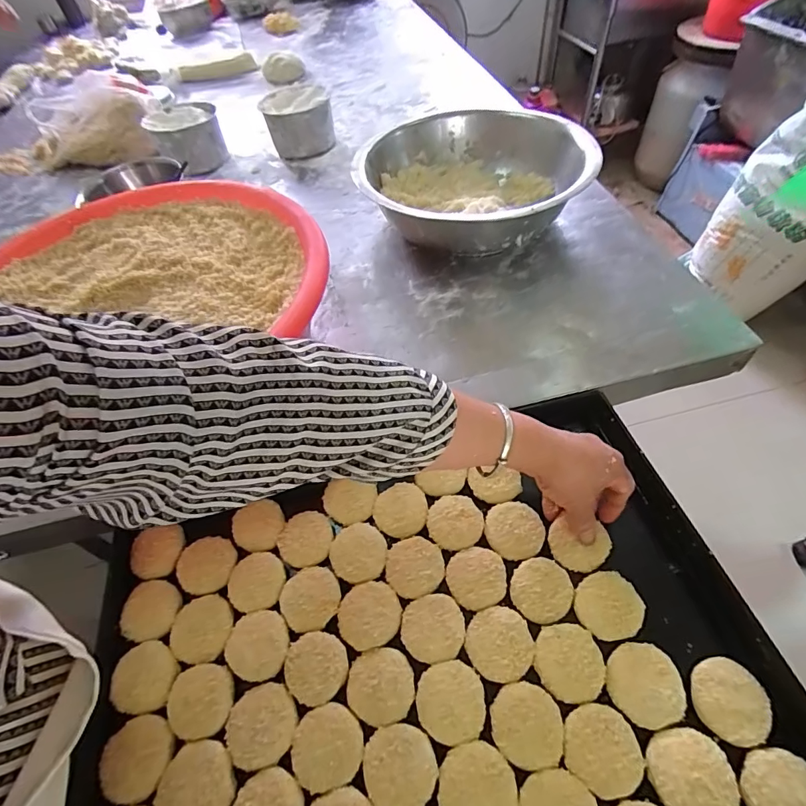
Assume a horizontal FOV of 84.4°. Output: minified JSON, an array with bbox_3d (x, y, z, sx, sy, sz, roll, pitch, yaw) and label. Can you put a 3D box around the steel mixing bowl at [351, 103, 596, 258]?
[{"bbox_3d":[0.101,-0.346,0.712,0.323,0.114,0.339,-3,53,3],"label":"steel mixing bowl"}]

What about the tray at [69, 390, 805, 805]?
[{"bbox_3d":[0.010,0.229,0.399,0.573,0.039,0.387,-14,53,-6],"label":"tray"}]

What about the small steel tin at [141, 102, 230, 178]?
[{"bbox_3d":[-0.458,-0.567,0.952,0.132,0.084,0.157,-33,57,-19],"label":"small steel tin"}]

